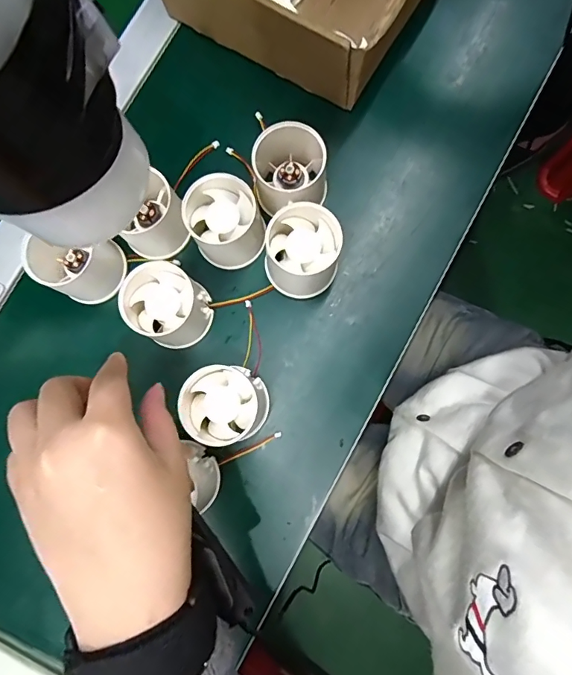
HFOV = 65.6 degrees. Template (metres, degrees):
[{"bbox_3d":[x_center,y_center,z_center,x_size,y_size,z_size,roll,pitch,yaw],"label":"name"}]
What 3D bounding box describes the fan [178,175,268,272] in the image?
[{"bbox_3d":[-0.044,-0.084,0.329,0.053,0.051,0.048,13,79,4],"label":"fan"}]

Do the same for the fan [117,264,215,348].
[{"bbox_3d":[-0.086,-0.023,0.327,0.055,0.045,0.055,0,78,2],"label":"fan"}]

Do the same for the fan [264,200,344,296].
[{"bbox_3d":[0.012,-0.060,0.325,0.053,0.051,0.051,13,79,4],"label":"fan"}]

